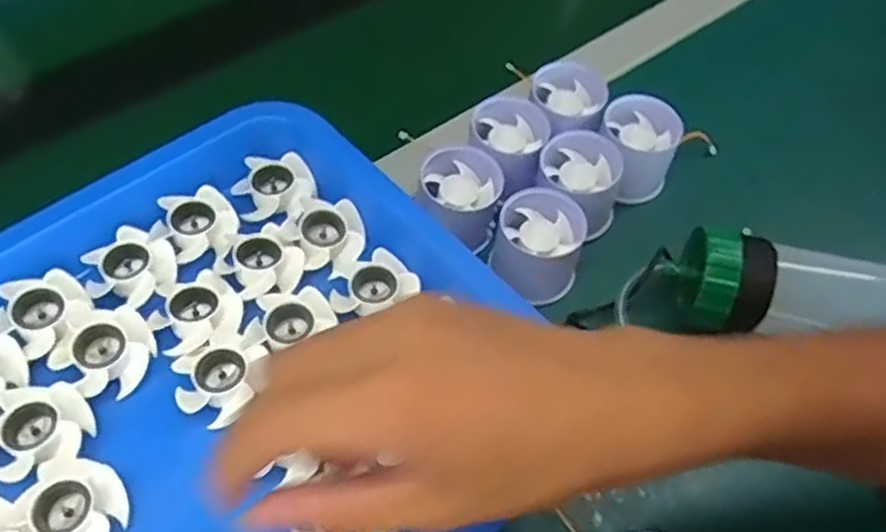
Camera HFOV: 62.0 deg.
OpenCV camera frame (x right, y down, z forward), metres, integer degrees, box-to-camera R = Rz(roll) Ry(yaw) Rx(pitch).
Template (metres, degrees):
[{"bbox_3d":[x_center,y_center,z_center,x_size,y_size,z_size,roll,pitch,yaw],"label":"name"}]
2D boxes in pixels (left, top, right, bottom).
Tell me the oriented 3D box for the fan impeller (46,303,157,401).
[{"bbox_3d":[-0.158,0.041,0.349,0.035,0.020,0.042,20,56,11],"label":"fan impeller"}]

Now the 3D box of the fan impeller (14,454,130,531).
[{"bbox_3d":[-0.155,0.101,0.308,0.038,0.015,0.045,-21,59,-17],"label":"fan impeller"}]

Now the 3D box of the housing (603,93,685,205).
[{"bbox_3d":[0.130,-0.078,0.496,0.050,0.049,0.058,18,56,10],"label":"housing"}]

